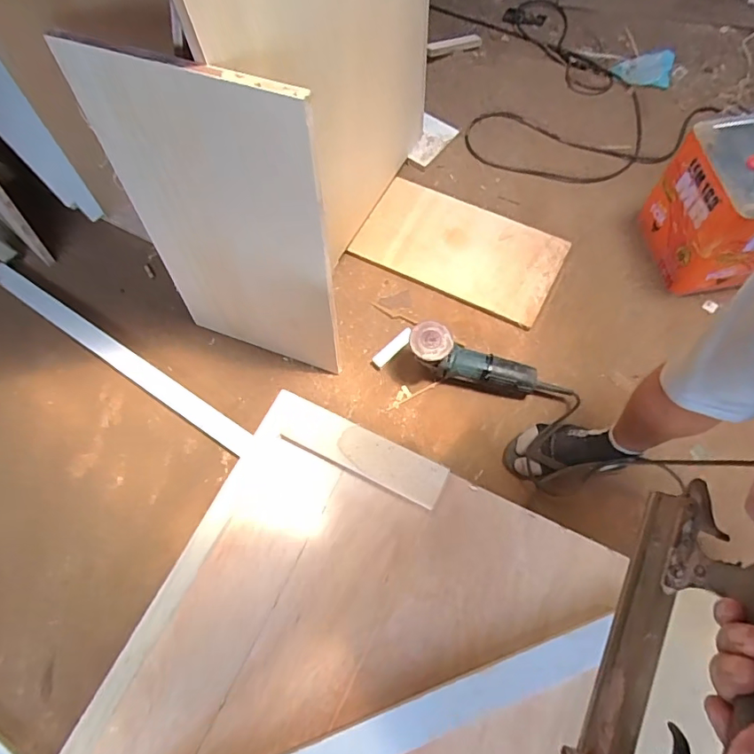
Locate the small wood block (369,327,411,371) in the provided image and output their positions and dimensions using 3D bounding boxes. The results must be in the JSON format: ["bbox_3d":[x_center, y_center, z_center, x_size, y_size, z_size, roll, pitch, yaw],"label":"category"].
[{"bbox_3d":[0.033,-0.059,1.066,0.110,0.022,0.028,-44,73,1],"label":"small wood block"}]

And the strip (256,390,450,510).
[{"bbox_3d":[-0.030,0.086,0.618,0.233,0.020,0.054,23,71,10],"label":"strip"}]

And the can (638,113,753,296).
[{"bbox_3d":[0.745,-0.344,1.044,0.253,0.257,0.240,-10,69,-3],"label":"can"}]

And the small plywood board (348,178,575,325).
[{"bbox_3d":[0.196,-0.309,1.183,0.447,0.022,0.256,26,71,11],"label":"small plywood board"}]

